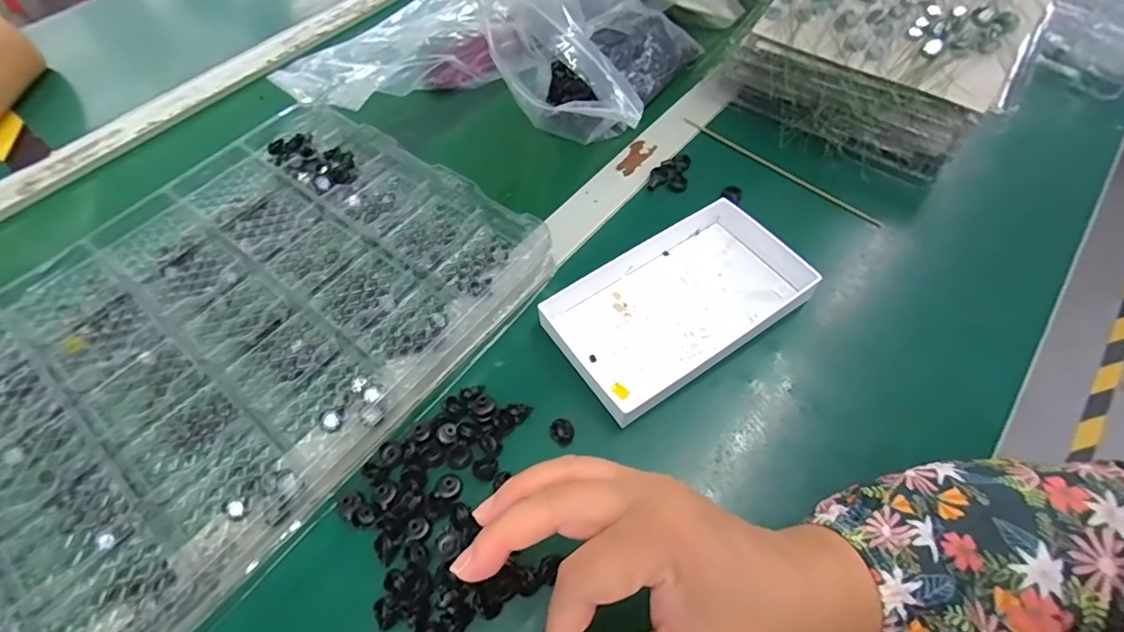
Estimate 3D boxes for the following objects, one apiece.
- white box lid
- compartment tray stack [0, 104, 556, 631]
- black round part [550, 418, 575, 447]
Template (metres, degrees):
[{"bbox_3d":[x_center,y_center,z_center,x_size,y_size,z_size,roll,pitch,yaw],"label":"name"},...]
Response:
[{"bbox_3d":[0.079,-0.016,0.372,0.173,0.021,0.113,-31,61,-15],"label":"white box lid"},{"bbox_3d":[-0.263,0.018,0.362,0.310,0.034,0.441,34,66,22],"label":"compartment tray stack"},{"bbox_3d":[0.000,0.074,0.327,0.015,0.012,0.014,-2,58,3],"label":"black round part"}]

